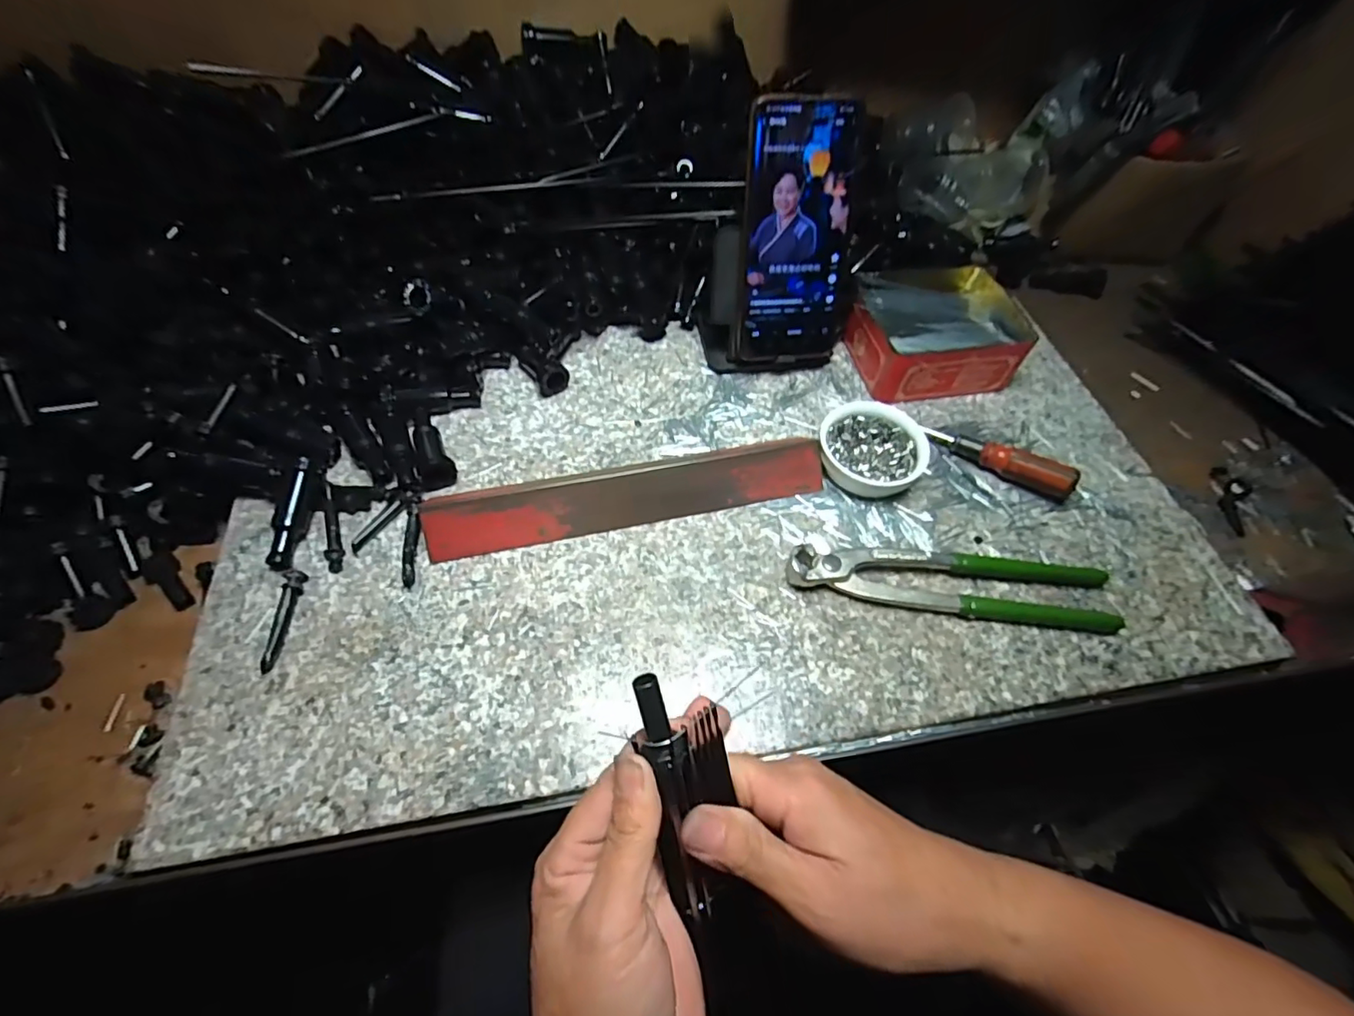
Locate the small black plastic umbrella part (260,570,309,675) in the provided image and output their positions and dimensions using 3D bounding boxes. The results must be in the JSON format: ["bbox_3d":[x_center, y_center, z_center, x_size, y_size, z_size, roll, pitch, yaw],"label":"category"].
[{"bbox_3d":[-0.221,0.061,0.321,0.009,0.009,0.059,-2,56,-5],"label":"small black plastic umbrella part"}]

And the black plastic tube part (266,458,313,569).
[{"bbox_3d":[-0.234,0.003,0.350,0.011,0.011,0.069,4,74,-1],"label":"black plastic tube part"}]

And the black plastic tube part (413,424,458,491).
[{"bbox_3d":[-0.165,-0.036,0.385,0.022,0.018,0.055,-21,60,-17],"label":"black plastic tube part"}]

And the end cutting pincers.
[{"bbox_3d":[0.170,0.043,0.357,0.200,0.019,0.047,5,55,-1],"label":"end cutting pincers"}]

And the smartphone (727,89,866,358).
[{"bbox_3d":[0.084,-0.188,0.403,0.079,0.164,0.009,-2,31,-5],"label":"smartphone"}]

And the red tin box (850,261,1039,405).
[{"bbox_3d":[0.206,-0.146,0.466,0.128,0.044,0.114,-8,57,-9],"label":"red tin box"}]

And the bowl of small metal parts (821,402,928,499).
[{"bbox_3d":[0.135,-0.041,0.402,0.070,0.029,0.064,2,56,-3],"label":"bowl of small metal parts"}]

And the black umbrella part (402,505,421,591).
[{"bbox_3d":[-0.165,0.023,0.358,0.009,0.007,0.055,-5,56,-8],"label":"black umbrella part"}]

